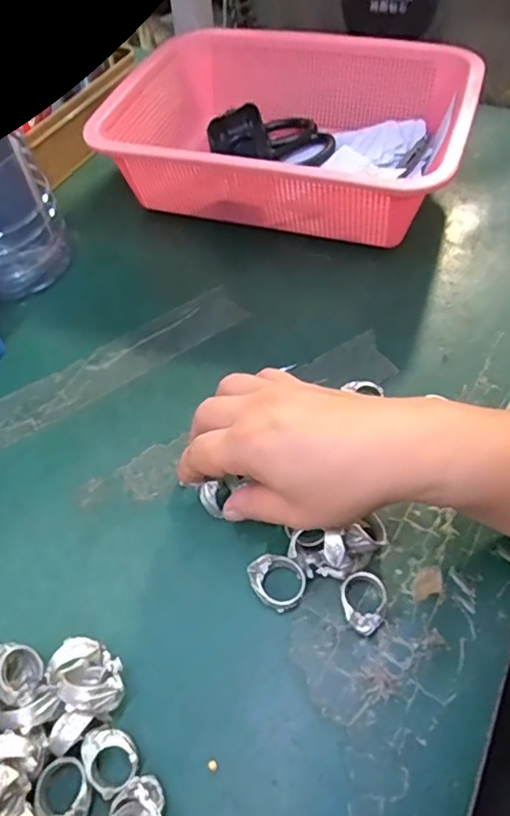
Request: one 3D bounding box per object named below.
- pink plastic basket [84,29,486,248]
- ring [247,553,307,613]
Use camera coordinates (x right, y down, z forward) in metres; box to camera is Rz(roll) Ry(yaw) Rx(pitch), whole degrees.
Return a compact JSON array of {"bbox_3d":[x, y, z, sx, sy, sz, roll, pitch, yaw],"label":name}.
[{"bbox_3d":[0.029,-0.242,0.503,0.293,0.089,0.217,11,56,12],"label":"pink plastic basket"},{"bbox_3d":[0.012,0.094,0.307,0.031,0.012,0.026,22,59,19],"label":"ring"}]

